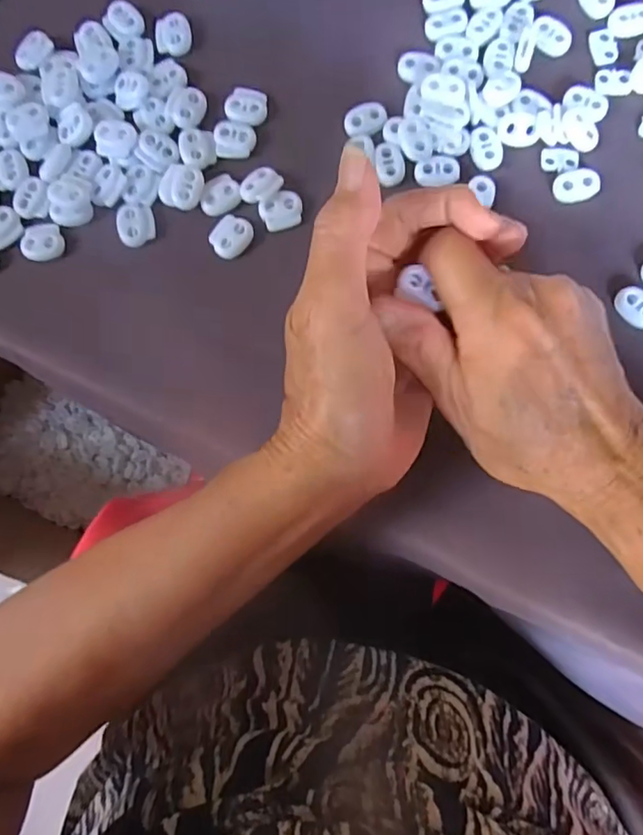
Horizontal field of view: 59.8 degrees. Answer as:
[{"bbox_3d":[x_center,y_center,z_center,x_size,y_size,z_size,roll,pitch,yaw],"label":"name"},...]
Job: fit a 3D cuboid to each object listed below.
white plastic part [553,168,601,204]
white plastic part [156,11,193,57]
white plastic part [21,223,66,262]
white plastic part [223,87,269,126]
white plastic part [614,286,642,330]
[{"bbox_3d":[0.128,-0.117,0.282,0.022,0.004,0.016,-10,83,2],"label":"white plastic part"},{"bbox_3d":[-0.081,-0.209,0.304,0.019,0.004,0.023,-4,83,3],"label":"white plastic part"},{"bbox_3d":[-0.148,-0.094,0.294,0.021,0.004,0.021,-7,83,3],"label":"white plastic part"},{"bbox_3d":[-0.040,-0.165,0.297,0.022,0.004,0.020,10,84,5],"label":"white plastic part"},{"bbox_3d":[0.154,-0.053,0.272,0.016,0.005,0.023,-42,83,-2],"label":"white plastic part"}]

